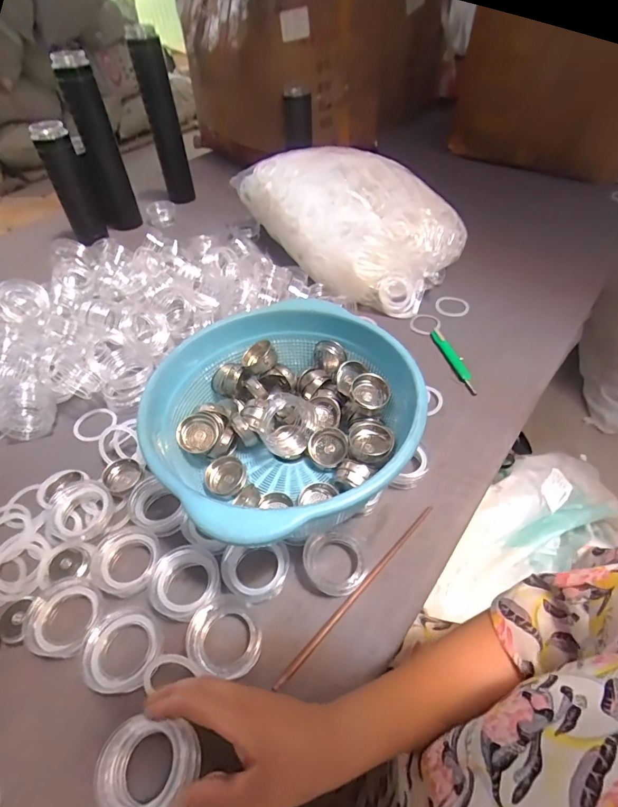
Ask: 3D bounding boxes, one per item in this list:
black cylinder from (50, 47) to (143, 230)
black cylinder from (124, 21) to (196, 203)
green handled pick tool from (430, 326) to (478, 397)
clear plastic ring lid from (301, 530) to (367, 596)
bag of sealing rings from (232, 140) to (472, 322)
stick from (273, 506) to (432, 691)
[{"bbox_3d":[-0.451,-0.550,0.897,0.081,0.317,0.061,-24,52,-18],"label":"black cylinder"},{"bbox_3d":[-0.343,-0.666,0.982,0.075,0.328,0.067,-17,50,-12],"label":"black cylinder"},{"bbox_3d":[0.228,-0.070,0.652,0.022,0.010,0.149,-10,49,-6],"label":"green handled pick tool"},{"bbox_3d":[0.027,0.166,0.436,0.064,0.030,0.057,19,52,18],"label":"clear plastic ring lid"},{"bbox_3d":[0.050,-0.373,0.824,0.486,0.167,0.235,36,59,29],"label":"bag of sealing rings"},{"bbox_3d":[0.057,0.189,0.431,0.007,0.006,0.242,36,59,29],"label":"stick"}]

